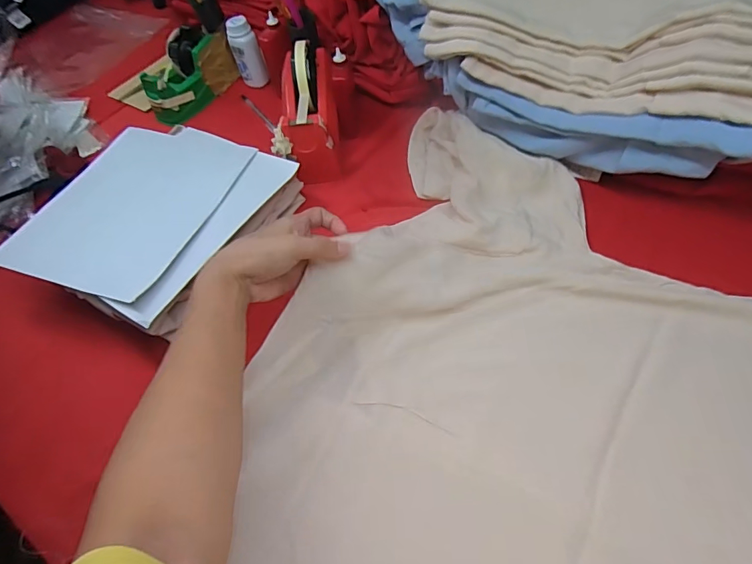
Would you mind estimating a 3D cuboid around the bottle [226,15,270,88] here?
[{"bbox_3d":[-0.203,-0.361,0.702,0.042,0.102,0.033,-18,56,-9],"label":"bottle"}]

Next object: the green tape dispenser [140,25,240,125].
[{"bbox_3d":[-0.300,-0.335,0.705,0.069,0.083,0.155,26,61,20],"label":"green tape dispenser"}]

